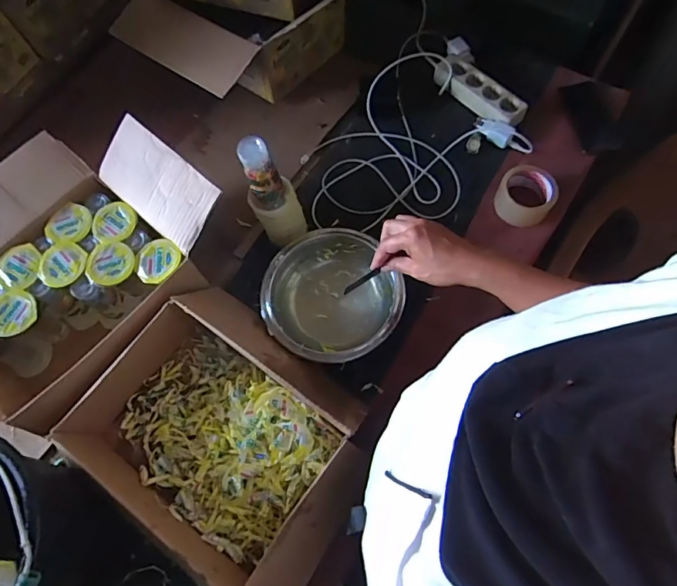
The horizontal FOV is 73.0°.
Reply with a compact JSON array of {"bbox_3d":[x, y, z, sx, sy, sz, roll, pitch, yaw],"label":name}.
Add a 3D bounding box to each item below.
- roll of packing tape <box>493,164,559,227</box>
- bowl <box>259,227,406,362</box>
[{"bbox_3d":[0.338,-0.178,0.822,0.096,0.054,0.102,-1,70,3],"label":"roll of packing tape"},{"bbox_3d":[-0.009,0.007,0.774,0.224,0.073,0.219,-1,70,3],"label":"bowl"}]

